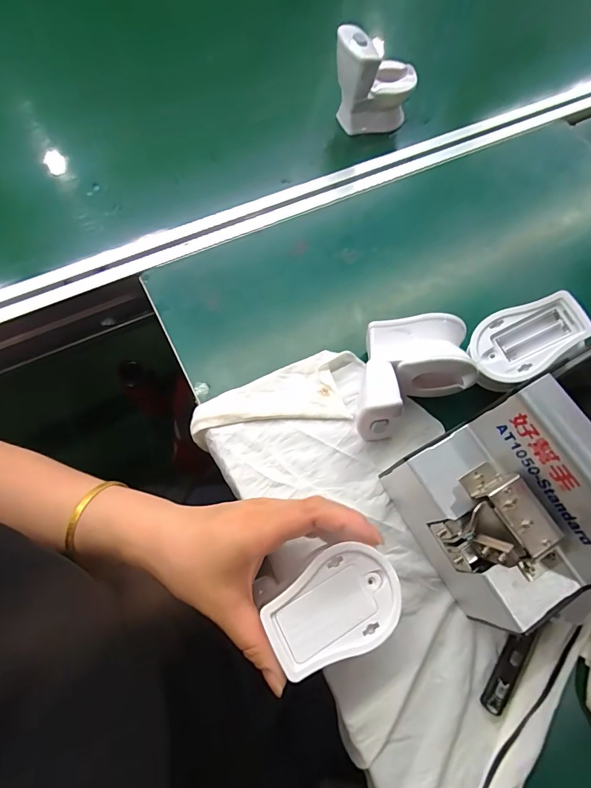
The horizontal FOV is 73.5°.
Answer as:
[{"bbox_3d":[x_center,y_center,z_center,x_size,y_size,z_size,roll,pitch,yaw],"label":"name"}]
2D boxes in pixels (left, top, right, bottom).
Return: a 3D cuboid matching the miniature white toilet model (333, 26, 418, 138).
[{"bbox_3d":[0.099,-0.385,0.486,0.088,0.095,0.055,-27,71,-12],"label":"miniature white toilet model"}]

